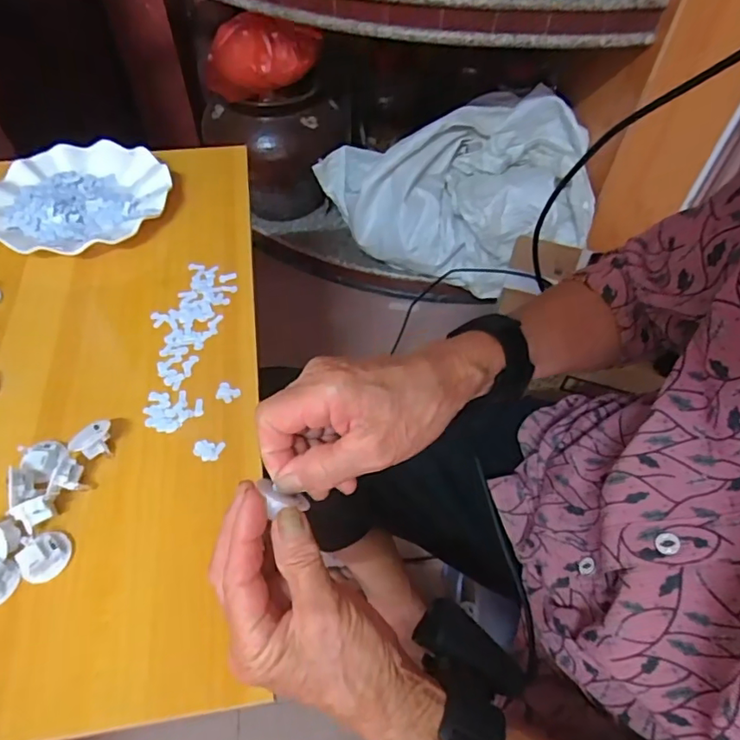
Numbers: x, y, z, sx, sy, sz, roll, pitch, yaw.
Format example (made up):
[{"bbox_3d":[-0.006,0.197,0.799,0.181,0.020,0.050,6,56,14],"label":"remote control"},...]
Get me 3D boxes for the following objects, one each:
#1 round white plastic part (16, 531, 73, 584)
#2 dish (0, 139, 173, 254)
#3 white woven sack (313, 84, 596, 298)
[{"bbox_3d":[-0.216,0.122,0.359,0.027,0.016,0.032,11,54,7],"label":"round white plastic part"},{"bbox_3d":[-0.306,-0.180,0.575,0.178,0.026,0.171,1,53,-1],"label":"dish"},{"bbox_3d":[0.154,-0.349,1.060,0.458,0.245,0.297,-8,54,-7],"label":"white woven sack"}]

